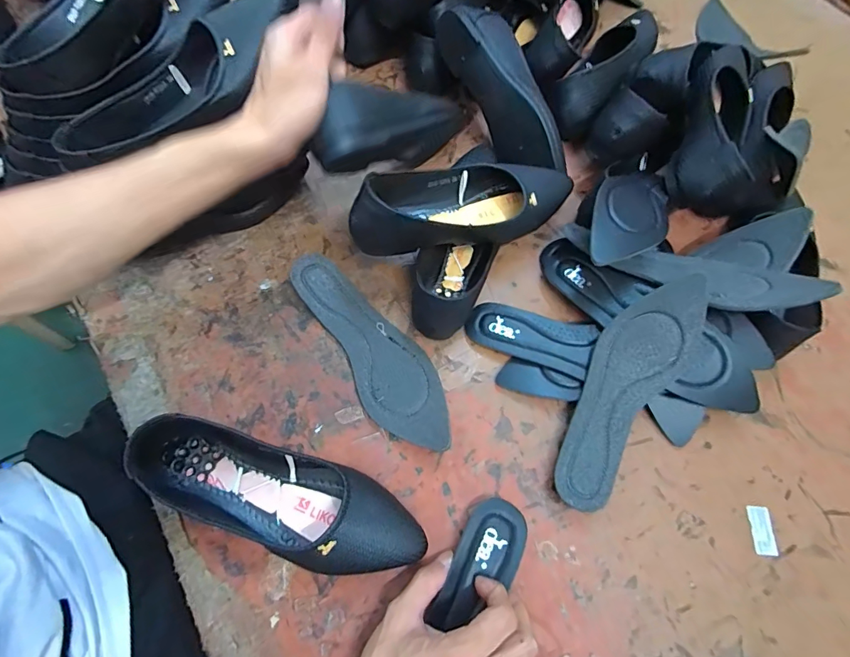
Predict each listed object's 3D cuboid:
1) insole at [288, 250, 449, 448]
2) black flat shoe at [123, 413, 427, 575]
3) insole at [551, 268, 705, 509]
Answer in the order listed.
[{"bbox_3d":[-0.049,0.018,0.426,0.075,0.025,0.230,-29,71,-15],"label":"insole"},{"bbox_3d":[-0.124,0.140,0.351,0.254,0.064,0.082,15,66,3],"label":"black flat shoe"},{"bbox_3d":[0.186,0.054,0.395,0.070,0.026,0.229,31,83,10],"label":"insole"}]

